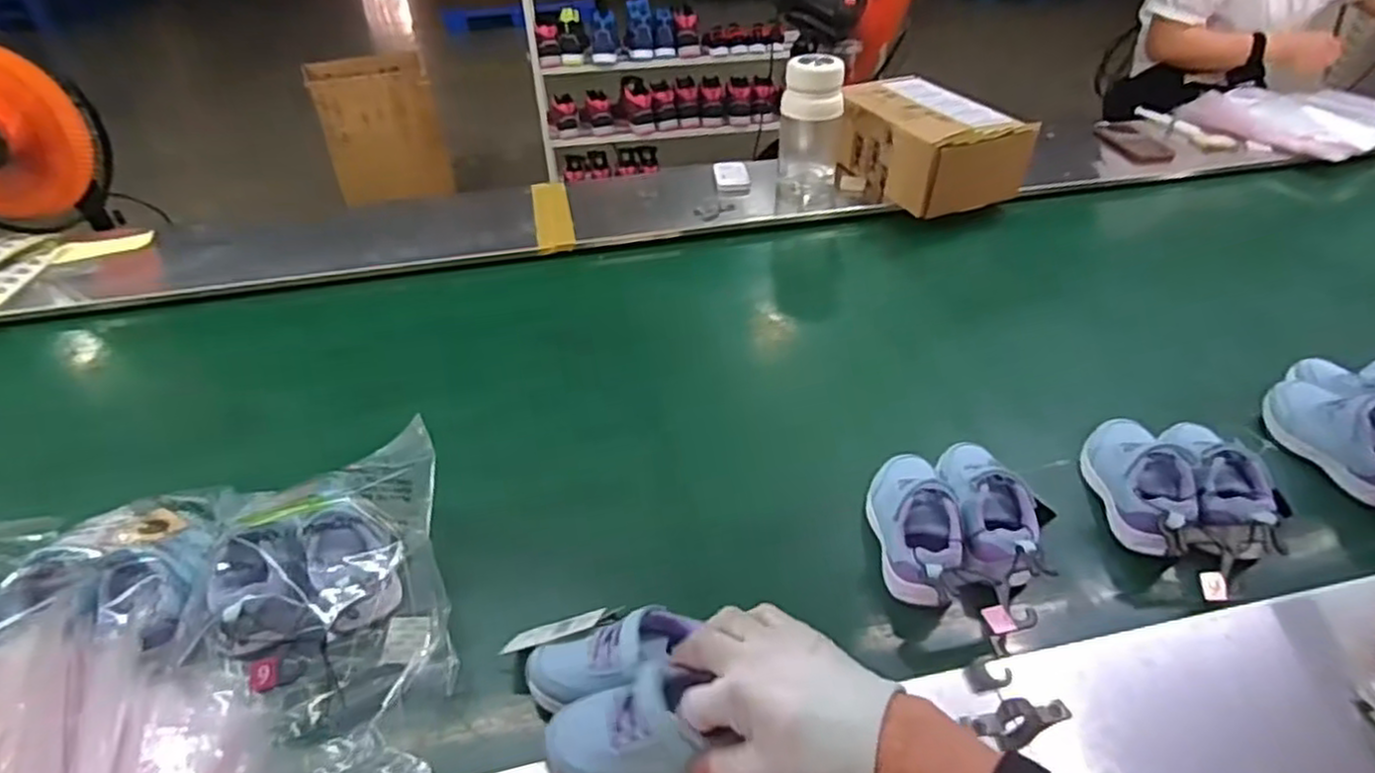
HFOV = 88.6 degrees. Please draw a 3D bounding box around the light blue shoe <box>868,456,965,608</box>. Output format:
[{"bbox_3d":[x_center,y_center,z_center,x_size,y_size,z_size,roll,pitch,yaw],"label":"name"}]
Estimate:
[{"bbox_3d":[0.206,0.125,0.626,0.069,0.056,0.162,1,40,4],"label":"light blue shoe"}]

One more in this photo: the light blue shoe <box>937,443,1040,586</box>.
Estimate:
[{"bbox_3d":[0.274,0.116,0.641,0.069,0.058,0.168,1,40,4],"label":"light blue shoe"}]

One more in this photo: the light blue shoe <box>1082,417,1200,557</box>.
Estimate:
[{"bbox_3d":[0.432,0.086,0.667,0.062,0.060,0.154,-1,40,1],"label":"light blue shoe"}]

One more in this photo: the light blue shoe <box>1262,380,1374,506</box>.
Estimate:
[{"bbox_3d":[0.668,0.045,0.708,0.063,0.079,0.153,-16,42,-16],"label":"light blue shoe"}]

